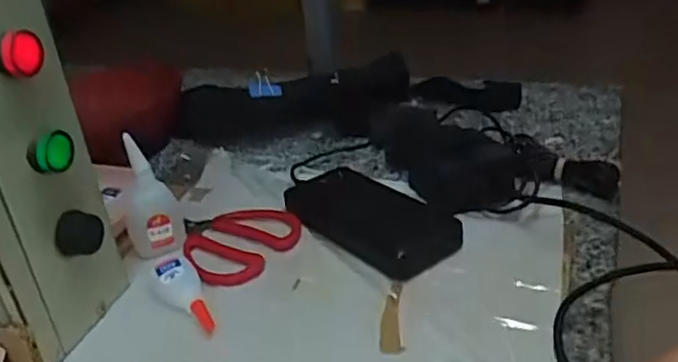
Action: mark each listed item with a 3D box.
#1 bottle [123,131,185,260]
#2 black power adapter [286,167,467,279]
[{"bbox_3d":[-0.157,0.010,0.570,0.044,0.096,0.032,-16,32,-17],"label":"bottle"},{"bbox_3d":[0.024,0.028,0.582,0.077,0.024,0.158,-29,37,-34],"label":"black power adapter"}]

